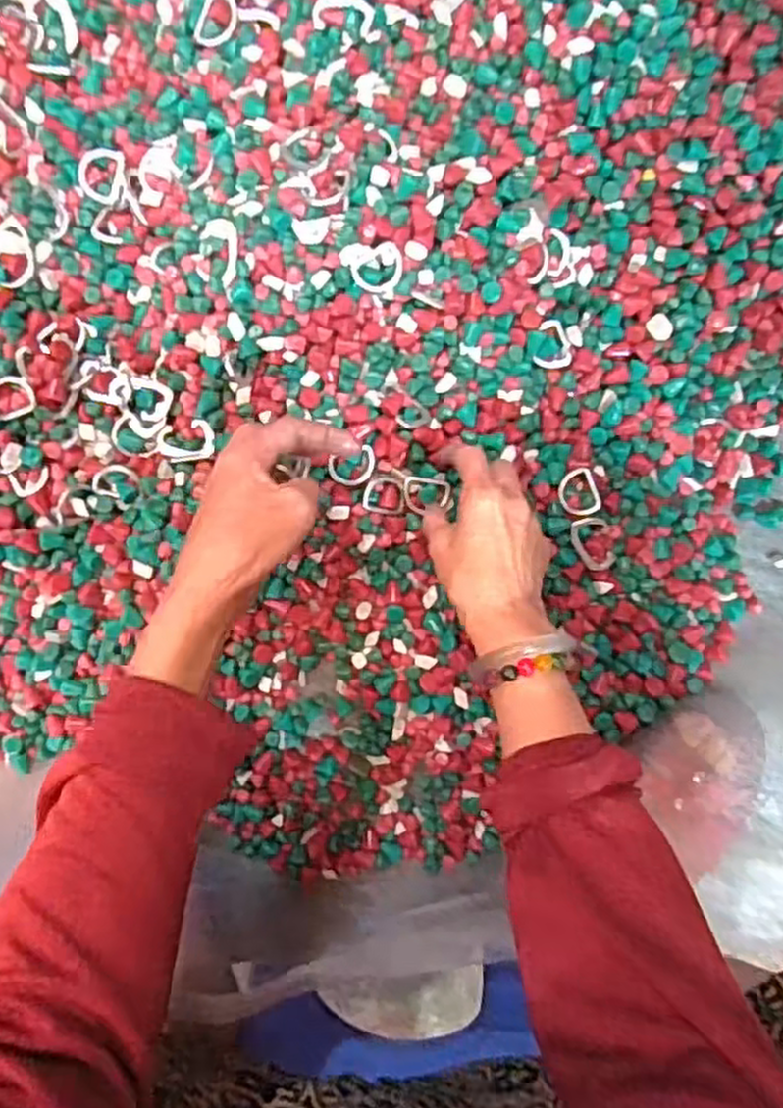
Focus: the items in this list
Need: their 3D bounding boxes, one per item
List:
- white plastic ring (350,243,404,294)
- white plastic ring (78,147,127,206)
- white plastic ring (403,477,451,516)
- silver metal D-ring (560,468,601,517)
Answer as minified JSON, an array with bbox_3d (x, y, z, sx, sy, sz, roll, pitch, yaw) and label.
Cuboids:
[{"bbox_3d":[-0.009,-0.187,0.495,0.034,0.010,0.030,-7,95,1],"label":"white plastic ring"},{"bbox_3d":[-0.191,-0.252,0.501,0.028,0.007,0.036,16,95,-1],"label":"white plastic ring"},{"bbox_3d":[0.025,-0.041,0.532,0.032,0.008,0.025,6,95,0],"label":"white plastic ring"},{"bbox_3d":[0.129,-0.042,0.521,0.026,0.006,0.033,-20,79,14],"label":"silver metal D-ring"}]

